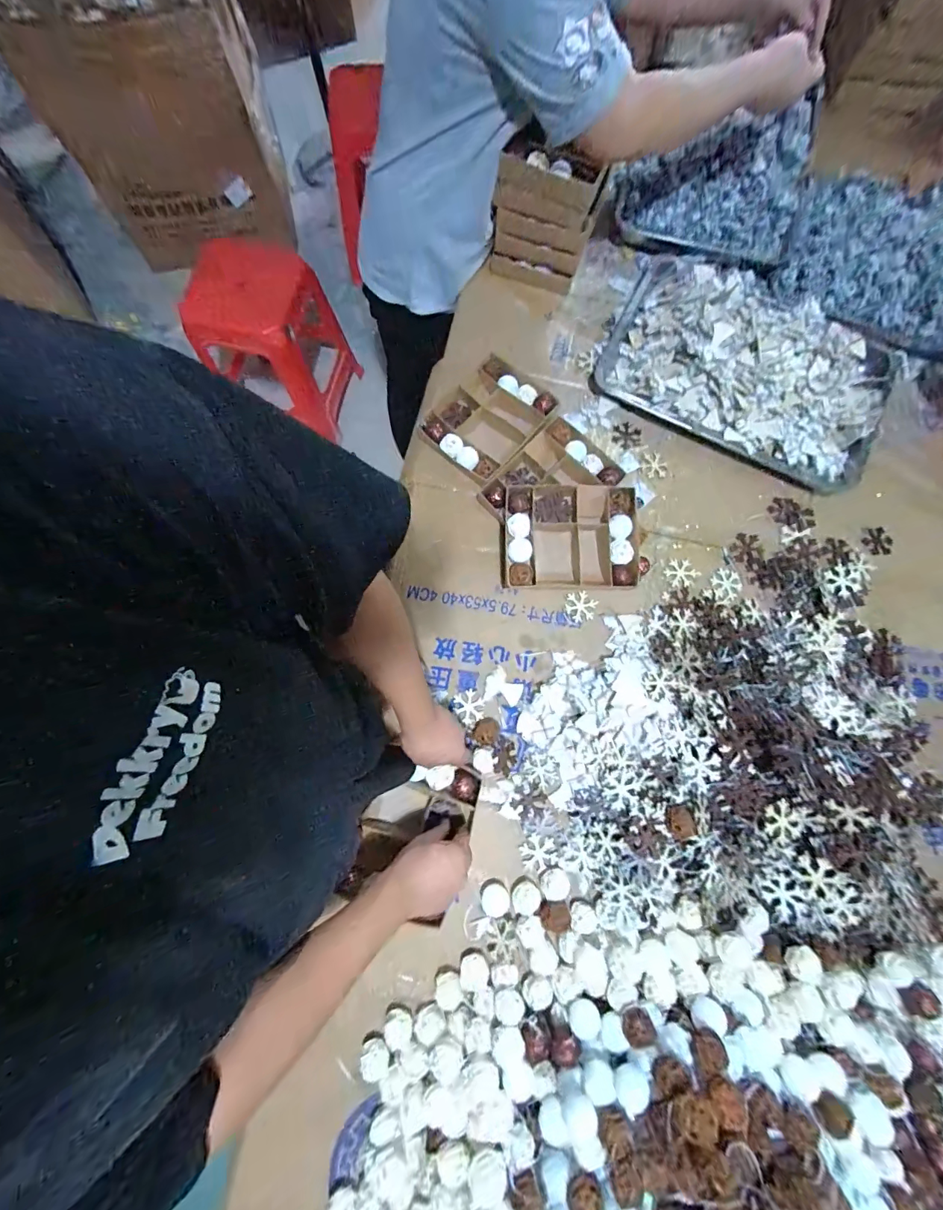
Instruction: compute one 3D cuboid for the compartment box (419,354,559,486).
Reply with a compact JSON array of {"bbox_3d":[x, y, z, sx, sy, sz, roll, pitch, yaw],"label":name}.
[{"bbox_3d":[0.031,-0.337,0.814,0.181,0.036,0.227,39,79,8],"label":"compartment box"}]

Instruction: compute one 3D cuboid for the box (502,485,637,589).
[{"bbox_3d":[0.163,-0.106,0.743,0.221,0.066,0.169,1,76,-1],"label":"box"}]

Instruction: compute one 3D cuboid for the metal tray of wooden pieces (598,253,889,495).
[{"bbox_3d":[0.498,-0.440,0.823,0.487,0.089,0.327,25,77,5],"label":"metal tray of wooden pieces"}]

